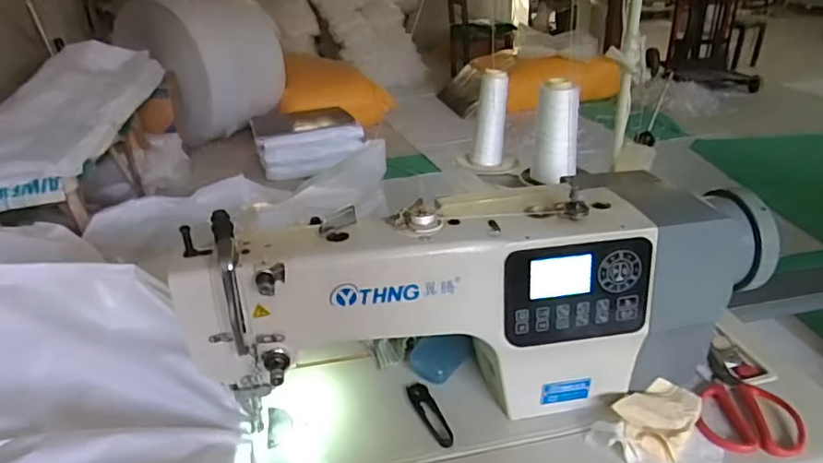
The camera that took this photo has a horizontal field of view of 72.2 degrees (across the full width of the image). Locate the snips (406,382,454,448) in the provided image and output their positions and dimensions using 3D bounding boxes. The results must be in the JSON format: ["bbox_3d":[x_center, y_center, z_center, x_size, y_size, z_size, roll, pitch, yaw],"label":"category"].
[{"bbox_3d":[0.020,0.201,0.632,0.025,0.007,0.098,-11,30,-16],"label":"snips"}]

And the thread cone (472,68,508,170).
[{"bbox_3d":[0.140,-0.205,1.021,0.059,0.159,0.053,1,29,6],"label":"thread cone"}]

